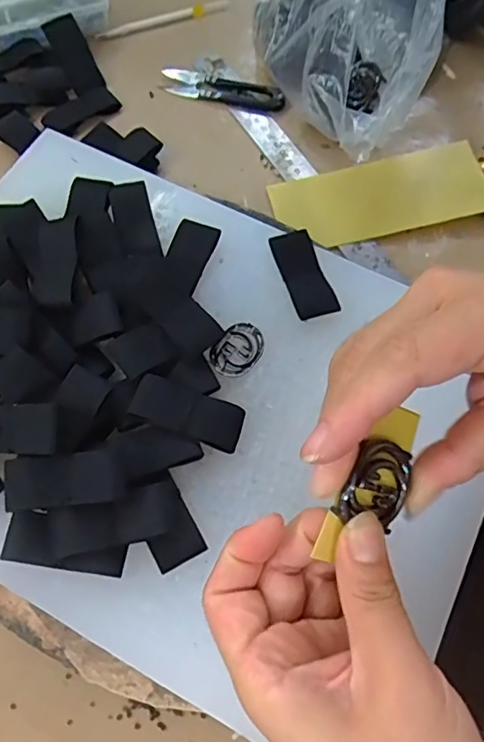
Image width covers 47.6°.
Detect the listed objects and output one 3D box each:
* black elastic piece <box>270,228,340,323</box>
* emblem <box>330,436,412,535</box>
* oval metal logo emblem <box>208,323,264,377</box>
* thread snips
[{"bbox_3d":[0.038,-0.061,0.337,0.026,0.005,0.064,-13,68,-6],"label":"black elastic piece"},{"bbox_3d":[0.049,0.041,0.199,0.021,0.008,0.032,25,68,11],"label":"emblem"},{"bbox_3d":[-0.002,-0.012,0.316,0.024,0.006,0.034,29,70,11],"label":"oval metal logo emblem"},{"bbox_3d":[-0.015,-0.232,0.447,0.103,0.009,0.028,16,67,7],"label":"thread snips"}]

